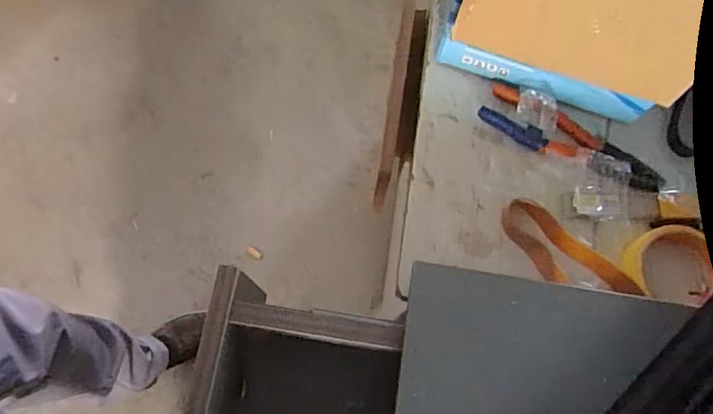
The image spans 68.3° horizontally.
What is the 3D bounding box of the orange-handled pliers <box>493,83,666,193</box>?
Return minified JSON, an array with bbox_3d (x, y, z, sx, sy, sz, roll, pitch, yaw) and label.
[{"bbox_3d":[0.218,-0.066,0.525,0.187,0.027,0.049,34,75,8],"label":"orange-handled pliers"}]

